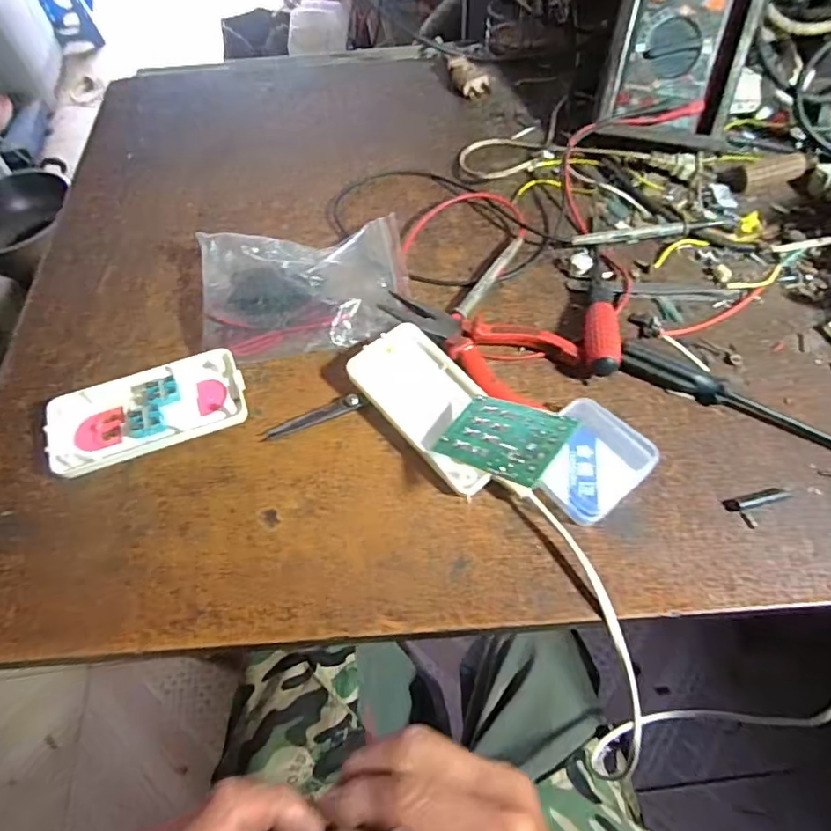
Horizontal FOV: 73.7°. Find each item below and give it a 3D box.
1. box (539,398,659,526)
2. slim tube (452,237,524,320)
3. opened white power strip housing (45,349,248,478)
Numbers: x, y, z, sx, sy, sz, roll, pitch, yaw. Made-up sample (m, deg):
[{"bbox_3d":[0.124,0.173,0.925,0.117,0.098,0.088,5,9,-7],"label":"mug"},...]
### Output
[{"bbox_3d":[0.109,0.028,0.354,0.064,0.025,0.064,-38,67,-17],"label":"box"},{"bbox_3d":[0.059,-0.108,0.443,0.012,0.012,0.099,30,67,16],"label":"slim tube"},{"bbox_3d":[-0.184,-0.004,0.385,0.127,0.016,0.061,-20,63,-9],"label":"opened white power strip housing"}]

